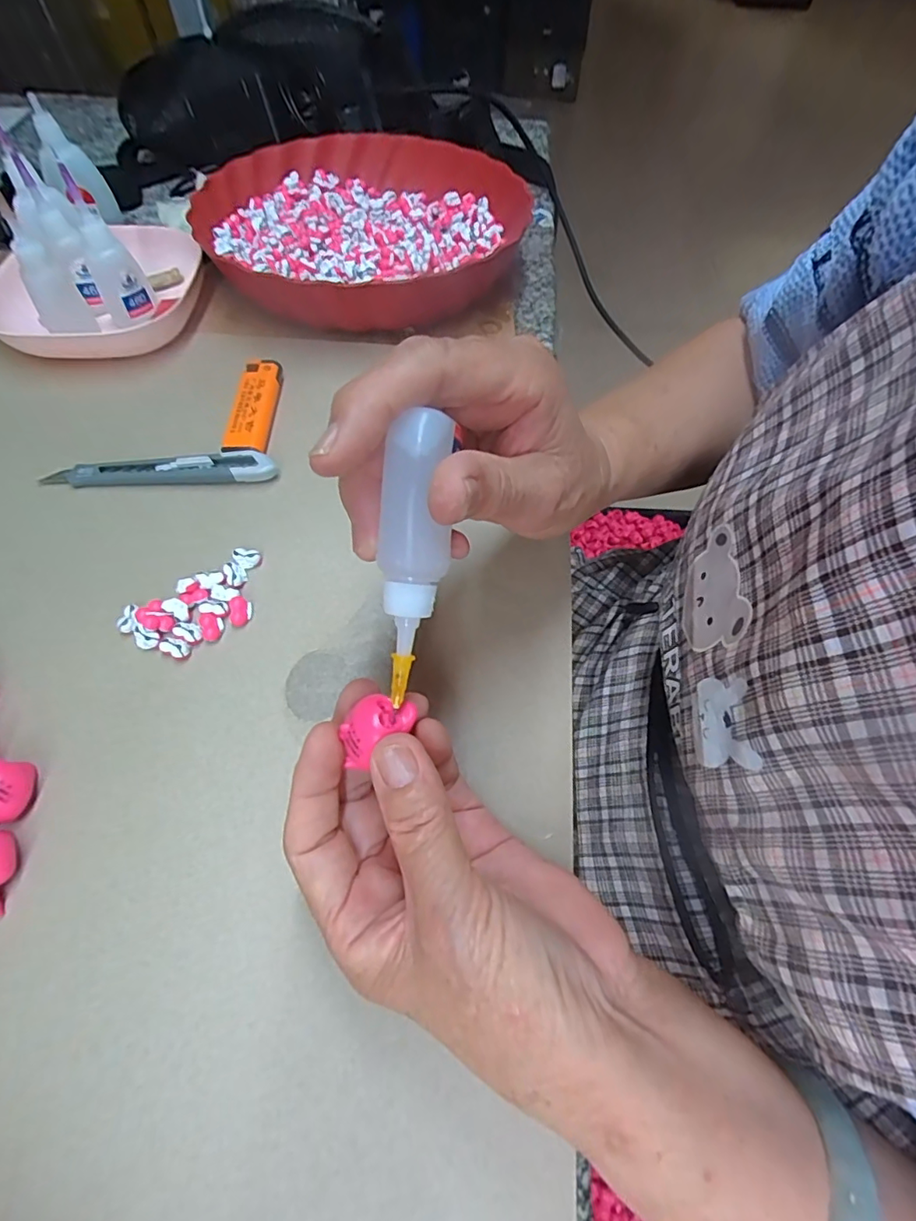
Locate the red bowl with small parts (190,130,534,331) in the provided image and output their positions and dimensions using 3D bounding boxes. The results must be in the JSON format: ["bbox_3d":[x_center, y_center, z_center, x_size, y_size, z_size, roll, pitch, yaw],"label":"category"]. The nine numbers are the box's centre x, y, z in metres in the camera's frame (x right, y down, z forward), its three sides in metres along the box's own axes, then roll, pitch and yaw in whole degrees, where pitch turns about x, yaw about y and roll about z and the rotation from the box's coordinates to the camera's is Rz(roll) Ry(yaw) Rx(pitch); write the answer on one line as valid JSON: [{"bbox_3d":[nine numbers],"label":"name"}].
[{"bbox_3d":[-0.064,-0.290,0.404,0.234,0.056,0.240,1,61,-1],"label":"red bowl with small parts"}]

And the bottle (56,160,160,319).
[{"bbox_3d":[-0.226,-0.230,0.344,0.026,0.088,0.020,-17,63,-11],"label":"bottle"}]

